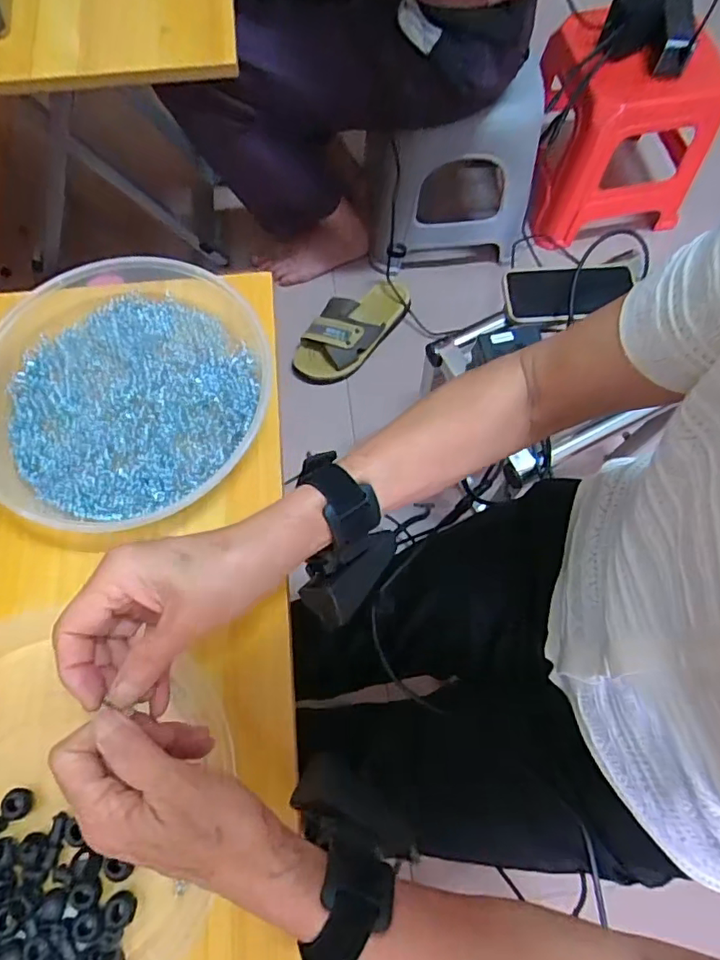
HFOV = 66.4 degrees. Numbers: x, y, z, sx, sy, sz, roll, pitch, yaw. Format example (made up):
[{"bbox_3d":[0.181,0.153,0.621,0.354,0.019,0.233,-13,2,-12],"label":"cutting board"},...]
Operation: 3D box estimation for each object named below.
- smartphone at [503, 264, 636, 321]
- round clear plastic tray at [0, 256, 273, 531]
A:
[{"bbox_3d":[0.268,-0.242,0.703,0.161,0.018,0.076,-1,70,0],"label":"smartphone"},{"bbox_3d":[-0.190,-0.074,0.436,0.224,0.047,0.229,0,70,0],"label":"round clear plastic tray"}]

